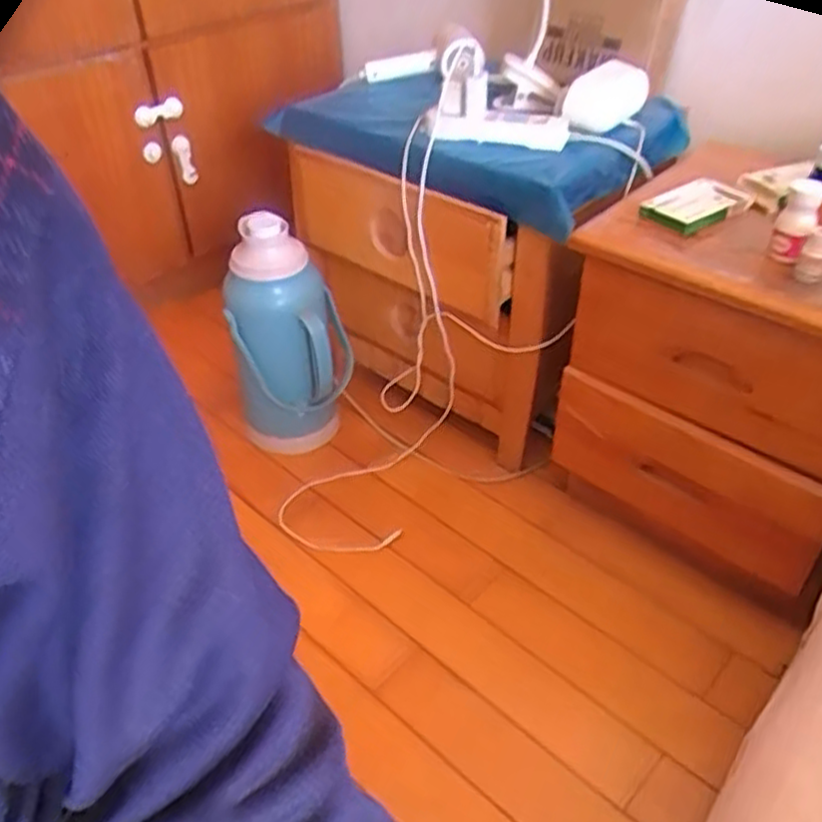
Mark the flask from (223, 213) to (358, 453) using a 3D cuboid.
[{"bbox_3d":[-0.192,-0.099,1.213,0.182,0.449,0.172,-3,40,-2],"label":"flask"}]

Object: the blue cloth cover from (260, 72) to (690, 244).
[{"bbox_3d":[0.085,-0.415,1.090,0.524,0.084,0.352,29,48,30],"label":"blue cloth cover"}]

